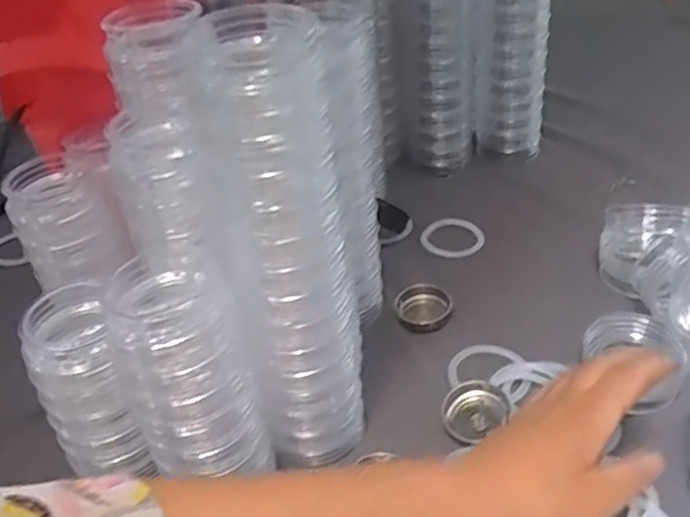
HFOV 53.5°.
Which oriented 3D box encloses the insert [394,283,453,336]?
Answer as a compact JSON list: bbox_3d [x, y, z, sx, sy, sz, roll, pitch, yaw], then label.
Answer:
[{"bbox_3d":[0.063,0.041,0.554,0.043,0.020,0.037,-9,36,-4],"label":"insert"}]

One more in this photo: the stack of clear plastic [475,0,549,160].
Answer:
[{"bbox_3d":[0.172,-0.218,0.728,0.049,0.223,0.069,-18,38,-16],"label":"stack of clear plastic"}]

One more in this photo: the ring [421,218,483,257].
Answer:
[{"bbox_3d":[0.102,-0.022,0.646,0.058,0.007,0.058,-4,36,3],"label":"ring"}]

